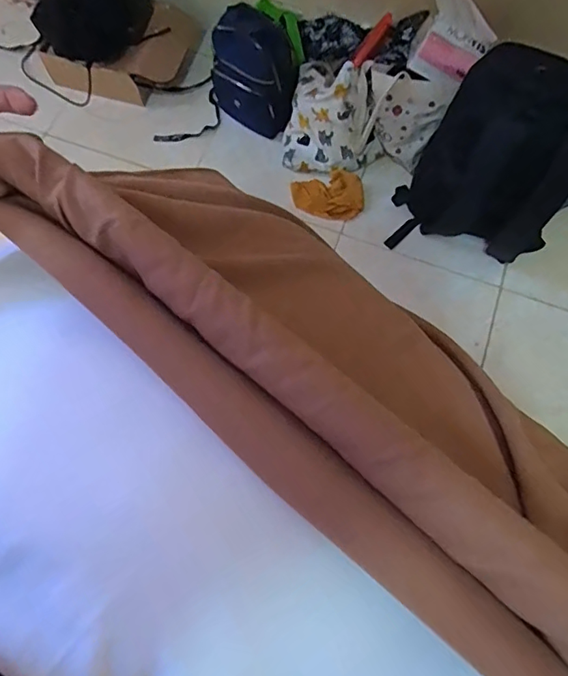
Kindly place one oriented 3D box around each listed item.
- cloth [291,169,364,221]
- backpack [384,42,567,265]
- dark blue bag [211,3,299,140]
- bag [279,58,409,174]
[{"bbox_3d":[0.106,-0.341,1.174,0.160,0.031,0.116,-9,71,-5],"label":"cloth"},{"bbox_3d":[0.416,-0.323,0.971,0.292,0.401,0.158,30,72,8],"label":"backpack"},{"bbox_3d":[-0.065,-0.604,1.118,0.198,0.219,0.109,39,74,11],"label":"dark blue bag"},{"bbox_3d":[0.115,-0.505,1.123,0.213,0.217,0.187,26,72,7],"label":"bag"}]

